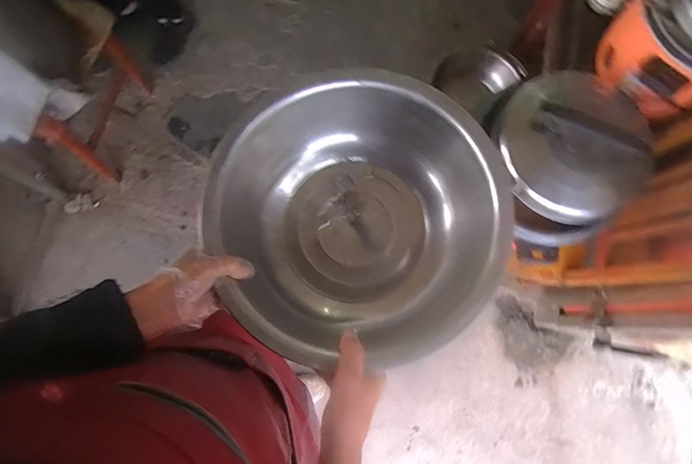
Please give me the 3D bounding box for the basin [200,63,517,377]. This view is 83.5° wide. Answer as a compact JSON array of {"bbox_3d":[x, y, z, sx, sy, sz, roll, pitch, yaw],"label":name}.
[{"bbox_3d":[0.015,-0.013,0.539,0.341,0.127,0.361,0,78,-1],"label":"basin"}]

